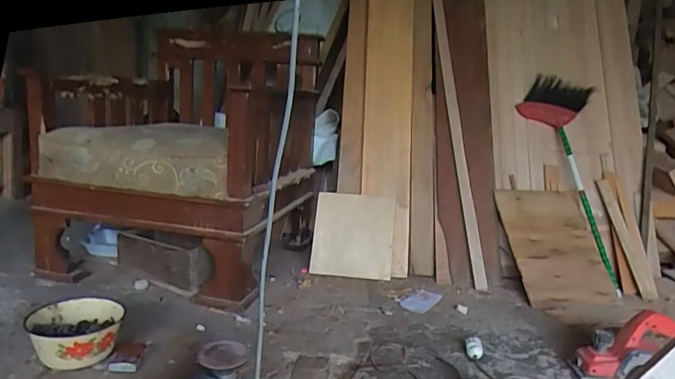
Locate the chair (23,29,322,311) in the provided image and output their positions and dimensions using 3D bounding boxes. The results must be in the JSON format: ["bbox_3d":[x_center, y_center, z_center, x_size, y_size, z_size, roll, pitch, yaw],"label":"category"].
[{"bbox_3d":[-0.472,-0.115,1.598,0.680,0.752,0.729,6,12,13],"label":"chair"}]

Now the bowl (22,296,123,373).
[{"bbox_3d":[-0.548,0.308,1.022,0.177,0.086,0.176,3,12,-1],"label":"bowl"}]

